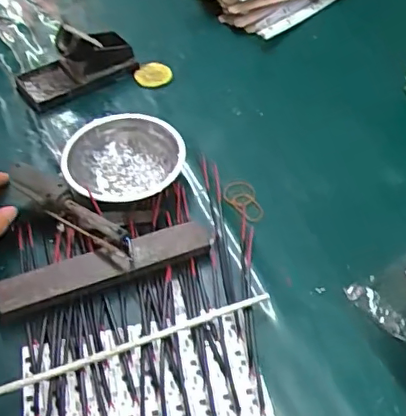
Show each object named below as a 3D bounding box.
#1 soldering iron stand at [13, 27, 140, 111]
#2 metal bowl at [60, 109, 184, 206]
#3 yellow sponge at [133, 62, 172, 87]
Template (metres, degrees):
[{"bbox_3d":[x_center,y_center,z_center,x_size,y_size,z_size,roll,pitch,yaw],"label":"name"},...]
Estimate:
[{"bbox_3d":[-0.163,-0.189,0.714,0.151,0.063,0.062,-26,55,-20],"label":"soldering iron stand"},{"bbox_3d":[-0.083,-0.047,0.612,0.122,0.045,0.115,0,51,0],"label":"metal bowl"},{"bbox_3d":[-0.066,-0.175,0.739,0.048,0.015,0.032,-6,51,-5],"label":"yellow sponge"}]

